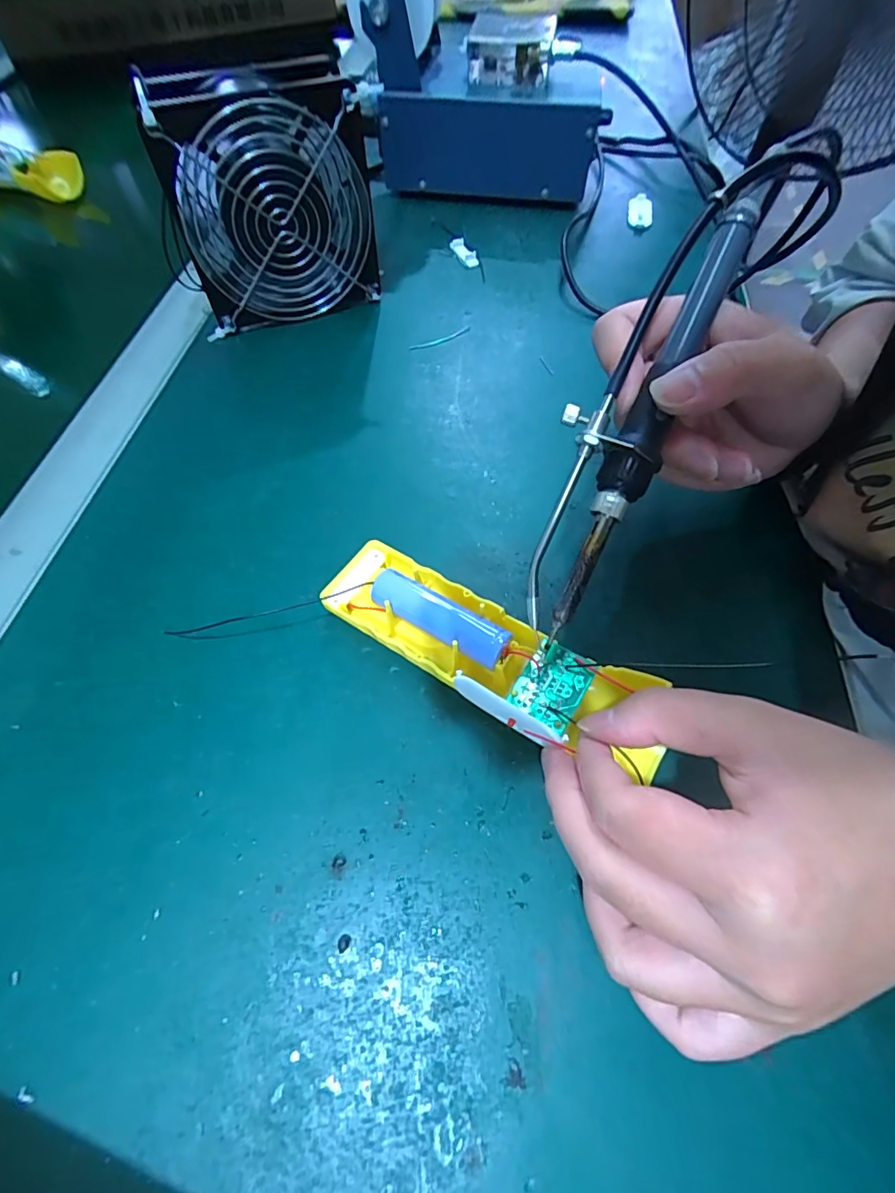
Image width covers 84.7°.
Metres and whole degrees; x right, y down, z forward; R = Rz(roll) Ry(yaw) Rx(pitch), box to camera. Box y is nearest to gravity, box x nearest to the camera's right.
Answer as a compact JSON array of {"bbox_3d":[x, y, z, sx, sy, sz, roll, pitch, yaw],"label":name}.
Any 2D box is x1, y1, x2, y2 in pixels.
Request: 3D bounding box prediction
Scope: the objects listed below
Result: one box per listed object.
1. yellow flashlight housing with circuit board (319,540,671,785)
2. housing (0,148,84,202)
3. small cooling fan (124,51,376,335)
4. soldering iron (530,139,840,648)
[{"bbox_3d":[0.015,0.024,0.216,0.159,0.031,0.046,28,63,20],"label":"yellow flashlight housing with circuit board"},{"bbox_3d":[-0.417,-0.401,0.460,0.143,0.030,0.042,15,61,7],"label":"housing"},{"bbox_3d":[-0.109,-0.248,0.319,0.124,0.125,0.038,-18,62,-12],"label":"small cooling fan"},{"bbox_3d":[0.082,-0.082,0.189,0.046,0.020,0.213,28,90,14],"label":"soldering iron"}]

